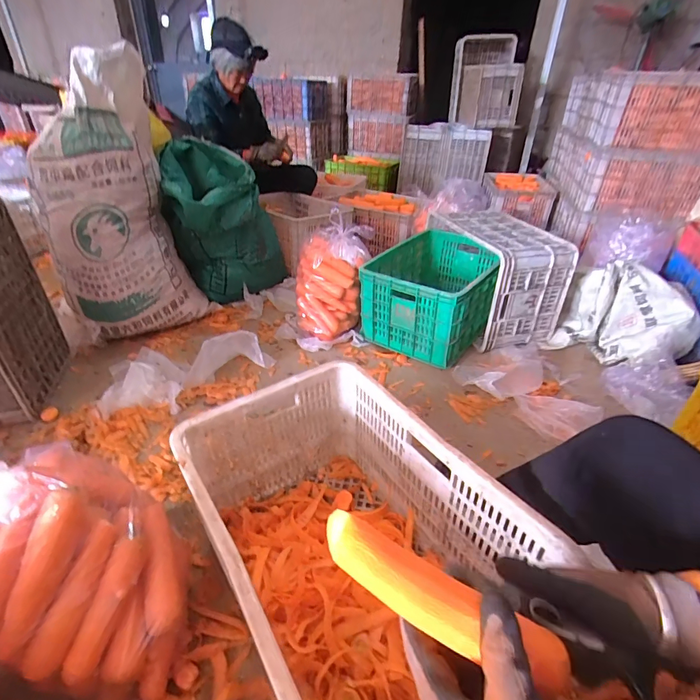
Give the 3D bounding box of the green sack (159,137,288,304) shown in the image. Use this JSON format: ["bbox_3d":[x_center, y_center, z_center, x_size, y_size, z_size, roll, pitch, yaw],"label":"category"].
[{"bbox_3d":[-0.469,-0.449,1.493,0.360,0.511,0.345,-6,34,-11],"label":"green sack"}]

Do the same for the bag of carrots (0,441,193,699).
[{"bbox_3d":[-0.418,0.314,0.591,0.351,0.268,0.245,7,34,9],"label":"bag of carrots"}]

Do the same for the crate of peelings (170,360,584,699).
[{"bbox_3d":[-0.012,0.298,0.629,0.350,0.281,0.506,-20,39,-29],"label":"crate of peelings"}]

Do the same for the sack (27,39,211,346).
[{"bbox_3d":[-0.719,-0.422,1.212,0.411,0.733,0.212,-18,38,-27],"label":"sack"}]

